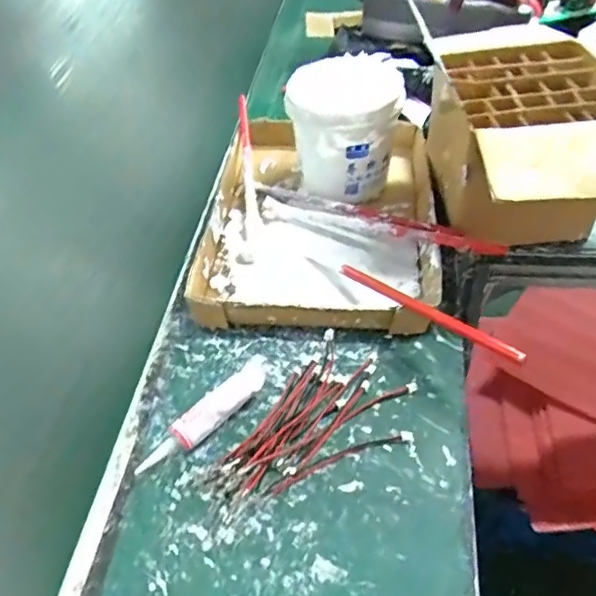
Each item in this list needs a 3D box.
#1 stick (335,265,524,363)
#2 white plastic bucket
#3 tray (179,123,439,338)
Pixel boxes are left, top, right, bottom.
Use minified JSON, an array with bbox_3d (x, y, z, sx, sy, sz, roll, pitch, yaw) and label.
[{"bbox_3d":[0.102,0.007,0.473,0.008,0.015,0.209,-31,35,-21],"label":"stick"},{"bbox_3d":[0.053,-0.184,0.625,0.114,0.115,0.124,-3,48,4],"label":"white plastic bucket"},{"bbox_3d":[0.025,-0.101,0.623,0.238,0.038,0.331,2,49,8],"label":"tray"}]

